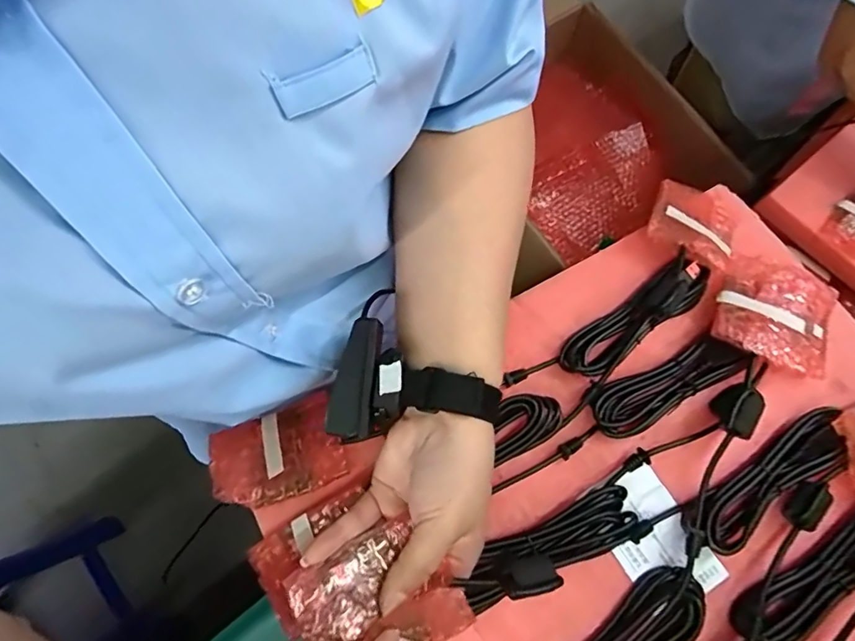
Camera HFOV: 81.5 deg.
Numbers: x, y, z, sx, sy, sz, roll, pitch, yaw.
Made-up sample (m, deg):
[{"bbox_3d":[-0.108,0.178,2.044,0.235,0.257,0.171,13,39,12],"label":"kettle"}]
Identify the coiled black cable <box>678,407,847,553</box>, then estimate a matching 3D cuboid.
[{"bbox_3d":[0.249,0.115,0.358,0.144,0.020,0.040,-29,76,-8],"label":"coiled black cable"}]

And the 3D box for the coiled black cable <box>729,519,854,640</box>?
[{"bbox_3d":[0.276,0.175,0.334,0.144,0.024,0.038,-25,76,-7],"label":"coiled black cable"}]

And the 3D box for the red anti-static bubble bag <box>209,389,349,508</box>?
[{"bbox_3d":[-0.115,0.099,0.378,0.095,0.012,0.070,-19,59,-4],"label":"red anti-static bubble bag"}]

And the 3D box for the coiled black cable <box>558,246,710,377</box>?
[{"bbox_3d":[0.168,-0.005,0.388,0.139,0.028,0.040,-37,77,-10],"label":"coiled black cable"}]

